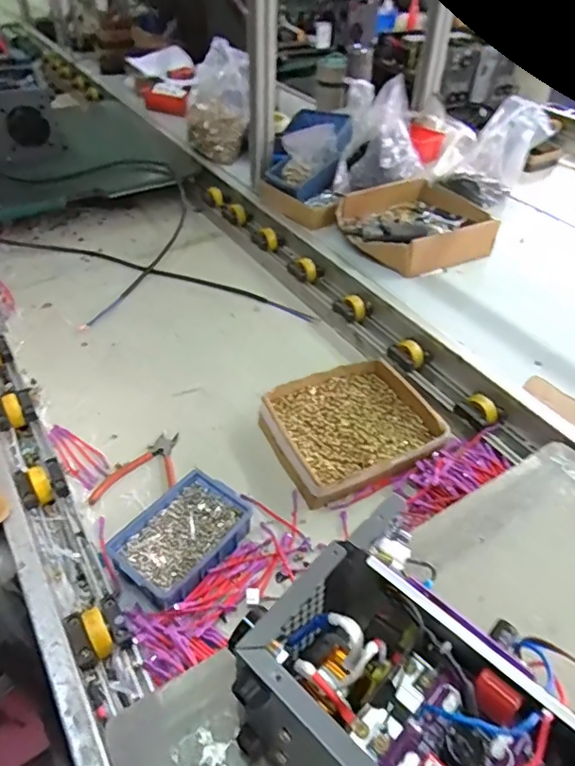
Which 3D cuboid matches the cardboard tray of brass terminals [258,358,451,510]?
[{"bbox_3d":[0.086,0.056,0.770,0.219,0.040,0.198,-17,46,-20],"label":"cardboard tray of brass terminals"}]

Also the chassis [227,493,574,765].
[{"bbox_3d":[0.091,0.239,0.397,0.209,0.148,0.189,33,51,29],"label":"chassis"}]

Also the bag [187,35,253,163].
[{"bbox_3d":[-0.166,-0.667,1.338,0.146,0.162,0.251,6,74,5],"label":"bag"}]

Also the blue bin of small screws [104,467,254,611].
[{"bbox_3d":[-0.120,0.180,0.635,0.102,0.045,0.153,29,49,26],"label":"blue bin of small screws"}]

